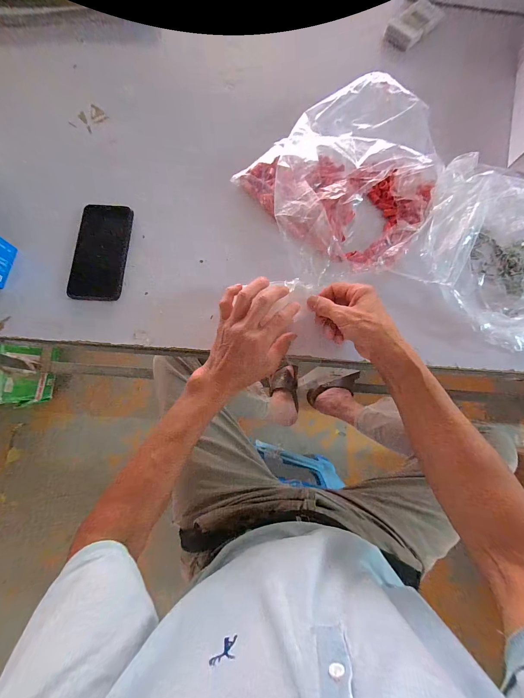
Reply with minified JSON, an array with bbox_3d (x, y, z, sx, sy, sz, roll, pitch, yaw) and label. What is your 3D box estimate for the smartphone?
[{"bbox_3d":[-0.246,-0.151,0.433,0.076,0.014,0.161,2,78,0],"label":"smartphone"}]

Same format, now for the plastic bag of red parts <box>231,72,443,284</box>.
[{"bbox_3d":[0.142,-0.262,0.439,0.310,0.078,0.273,-41,81,-8],"label":"plastic bag of red parts"}]

